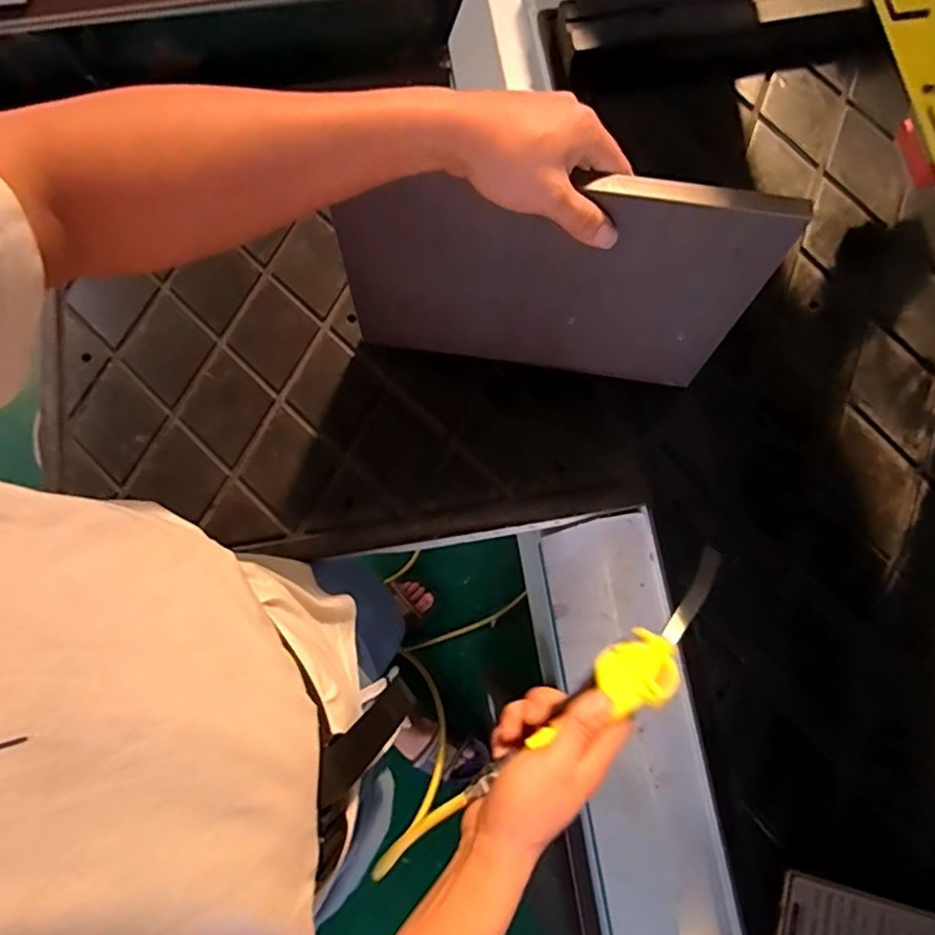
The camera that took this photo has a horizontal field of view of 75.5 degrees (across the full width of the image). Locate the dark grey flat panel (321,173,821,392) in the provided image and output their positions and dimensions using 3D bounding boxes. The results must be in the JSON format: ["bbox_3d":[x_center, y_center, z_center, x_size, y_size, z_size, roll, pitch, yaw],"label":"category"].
[{"bbox_3d":[0.065,-0.154,0.530,0.340,0.233,0.017,8,69,3],"label":"dark grey flat panel"}]

